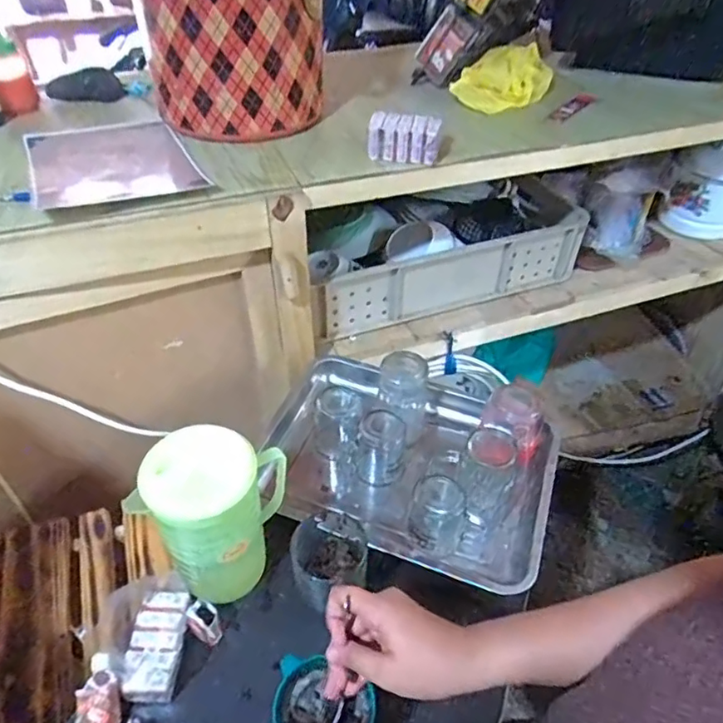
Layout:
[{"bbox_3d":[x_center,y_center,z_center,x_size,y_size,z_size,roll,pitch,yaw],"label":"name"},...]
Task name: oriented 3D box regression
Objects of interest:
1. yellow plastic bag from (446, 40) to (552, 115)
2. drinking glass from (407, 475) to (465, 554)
[{"bbox_3d":[0.251,-0.498,0.994,0.097,0.077,0.157,34,52,28],"label":"yellow plastic bag"},{"bbox_3d":[0.089,0.185,0.685,0.061,0.079,0.061,1,44,-1],"label":"drinking glass"}]

